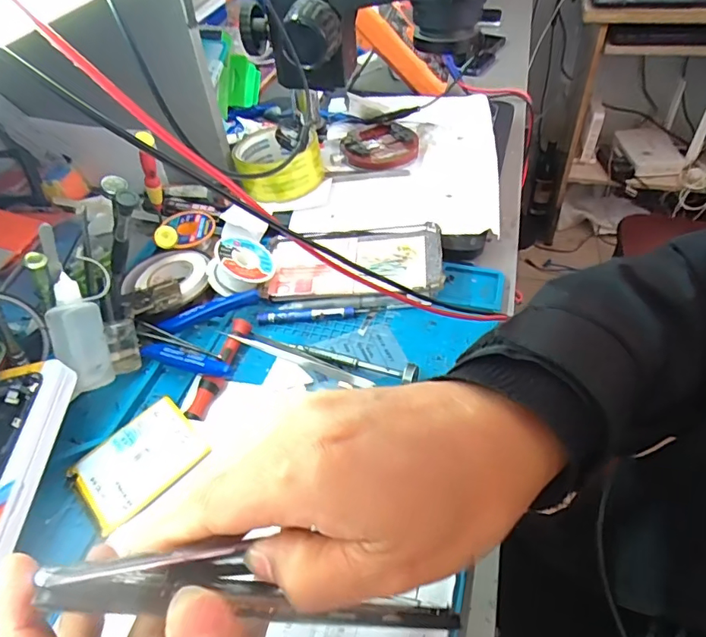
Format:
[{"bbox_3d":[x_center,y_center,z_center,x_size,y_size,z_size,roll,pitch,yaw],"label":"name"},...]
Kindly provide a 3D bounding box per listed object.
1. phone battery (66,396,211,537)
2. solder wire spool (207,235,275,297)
[{"bbox_3d":[-0.145,0.096,0.338,0.080,0.006,0.060,-37,54,-26],"label":"phone battery"},{"bbox_3d":[-0.100,-0.043,0.442,0.054,0.036,0.041,24,45,-16],"label":"solder wire spool"}]

